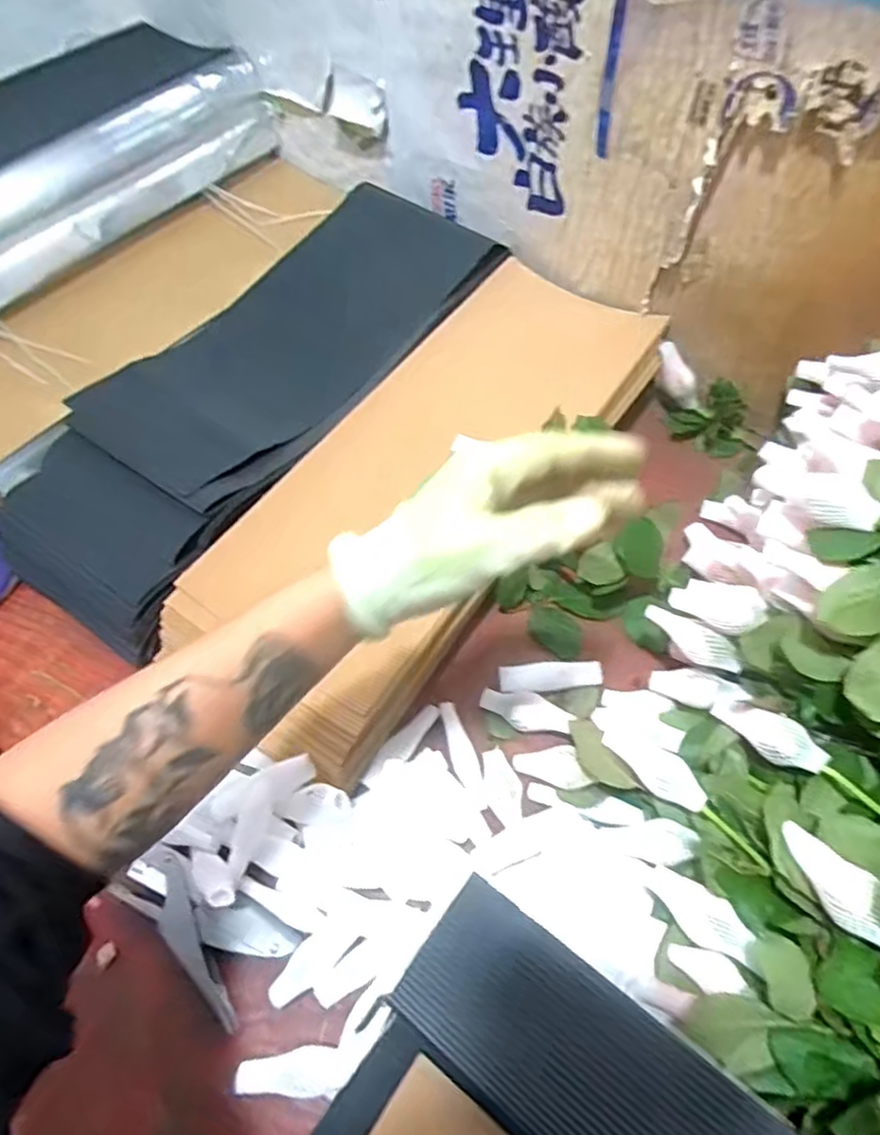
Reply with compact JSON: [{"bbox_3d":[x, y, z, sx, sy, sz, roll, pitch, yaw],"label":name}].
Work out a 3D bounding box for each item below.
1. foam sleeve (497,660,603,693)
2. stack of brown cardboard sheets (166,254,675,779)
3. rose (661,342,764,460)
[{"bbox_3d":[0.099,0.097,0.589,0.090,0.012,0.030,-6,58,0],"label":"foam sleeve"},{"bbox_3d":[0.001,-0.089,0.653,0.214,0.078,0.567,30,64,20],"label":"stack of brown cardboard sheets"},{"bbox_3d":[0.295,-0.178,0.719,0.112,0.091,0.074,2,58,6],"label":"rose"}]

